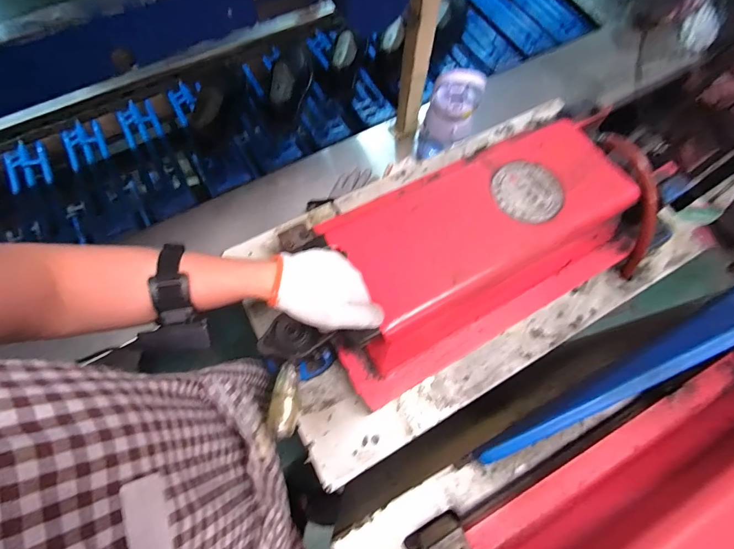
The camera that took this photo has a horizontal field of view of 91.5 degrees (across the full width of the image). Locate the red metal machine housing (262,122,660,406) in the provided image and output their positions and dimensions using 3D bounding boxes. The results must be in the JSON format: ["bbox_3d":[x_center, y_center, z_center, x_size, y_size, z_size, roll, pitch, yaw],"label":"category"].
[{"bbox_3d":[0.156,-0.016,0.522,0.587,0.148,0.225,-30,71,-9],"label":"red metal machine housing"}]

